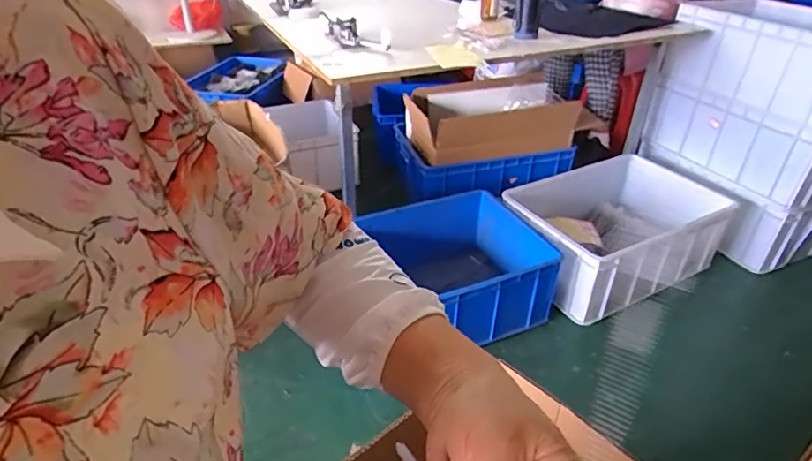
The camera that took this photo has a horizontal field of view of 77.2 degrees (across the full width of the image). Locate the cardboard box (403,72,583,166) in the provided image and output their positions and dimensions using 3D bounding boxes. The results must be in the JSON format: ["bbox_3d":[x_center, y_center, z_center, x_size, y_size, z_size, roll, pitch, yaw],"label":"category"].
[{"bbox_3d":[0.300,-0.419,1.871,0.603,0.211,0.405,-4,33,-9],"label":"cardboard box"}]

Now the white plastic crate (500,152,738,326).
[{"bbox_3d":[0.624,-0.005,1.646,0.602,0.255,0.490,-17,37,-27],"label":"white plastic crate"}]

